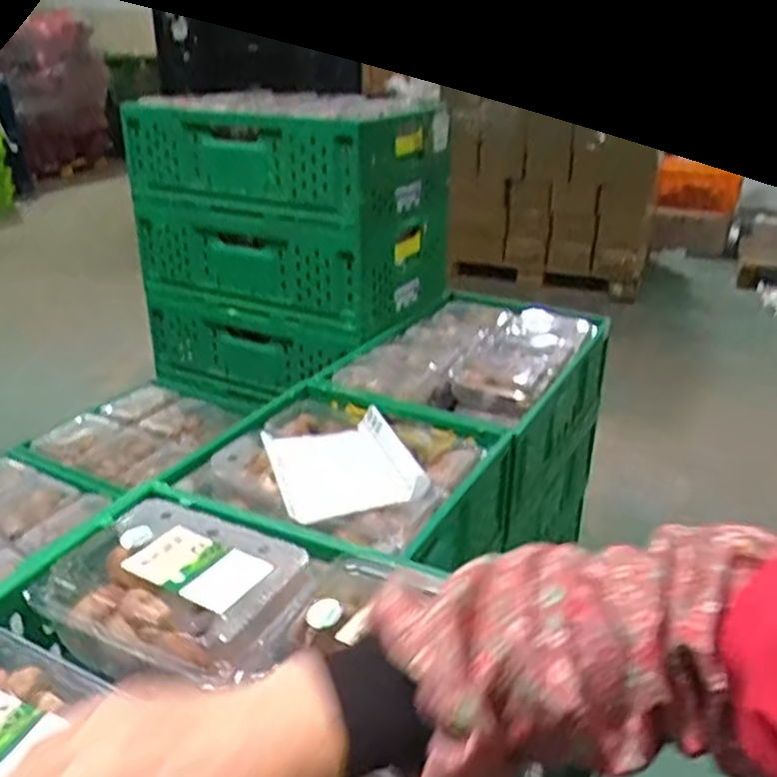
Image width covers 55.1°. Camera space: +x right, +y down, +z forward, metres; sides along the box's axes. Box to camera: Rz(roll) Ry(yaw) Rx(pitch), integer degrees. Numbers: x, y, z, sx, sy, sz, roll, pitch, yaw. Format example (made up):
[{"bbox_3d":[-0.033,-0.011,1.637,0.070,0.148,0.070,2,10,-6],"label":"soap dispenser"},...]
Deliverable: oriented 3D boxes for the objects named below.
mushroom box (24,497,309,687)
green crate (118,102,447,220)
[{"bbox_3d":[-0.150,0.147,0.529,0.169,0.062,0.127,11,28,22],"label":"mushroom box"},{"bbox_3d":[-0.213,-0.546,1.688,0.588,0.180,0.459,14,30,27],"label":"green crate"}]

